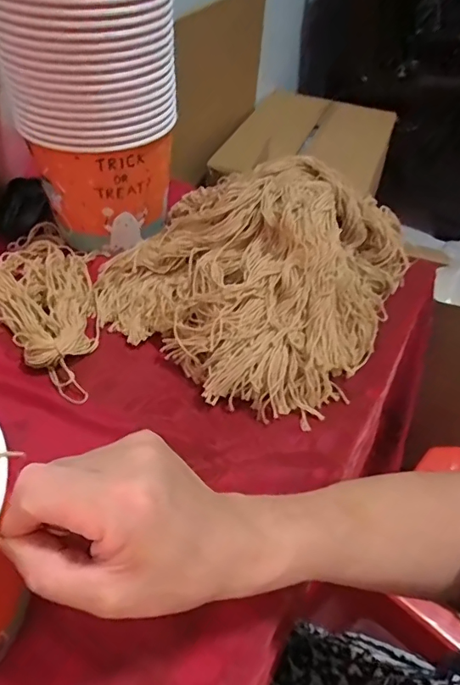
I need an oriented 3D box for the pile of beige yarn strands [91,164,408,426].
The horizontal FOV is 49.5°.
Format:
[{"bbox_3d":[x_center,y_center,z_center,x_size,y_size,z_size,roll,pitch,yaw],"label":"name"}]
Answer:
[{"bbox_3d":[0.025,-0.085,0.495,0.270,0.110,0.278,26,50,20],"label":"pile of beige yarn strands"}]

